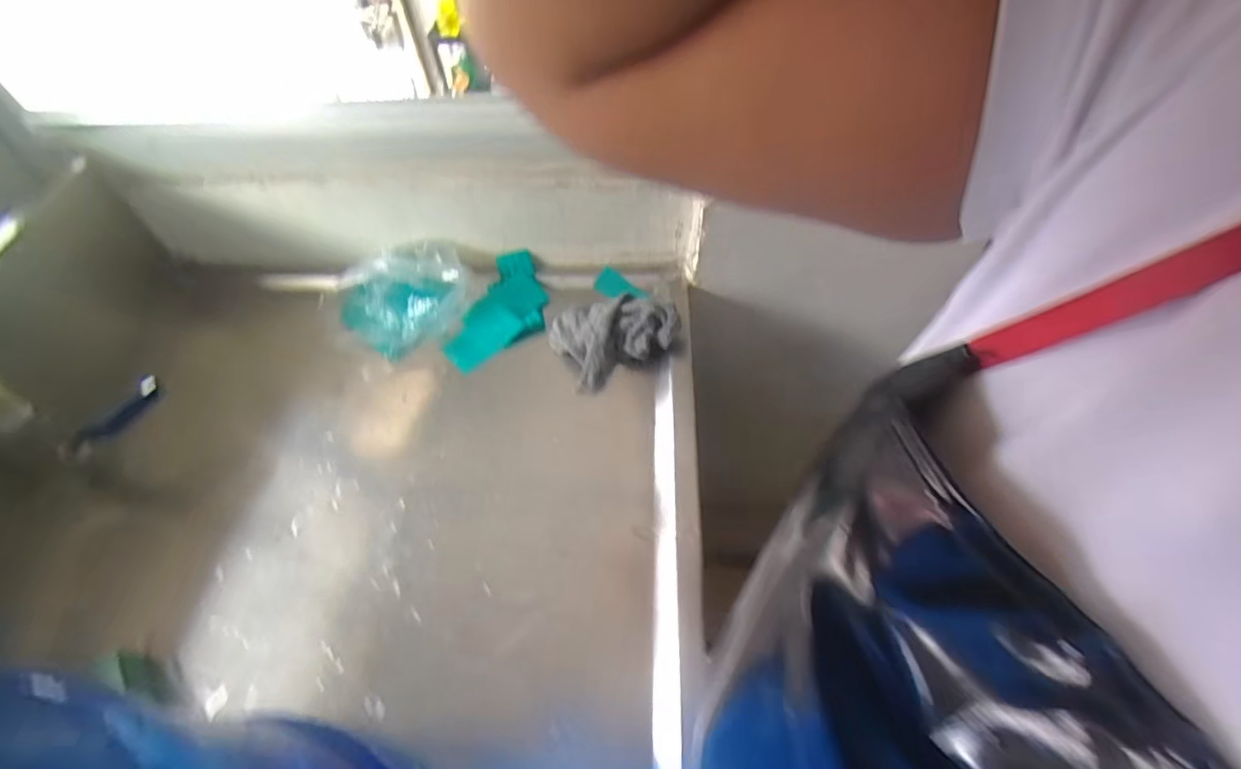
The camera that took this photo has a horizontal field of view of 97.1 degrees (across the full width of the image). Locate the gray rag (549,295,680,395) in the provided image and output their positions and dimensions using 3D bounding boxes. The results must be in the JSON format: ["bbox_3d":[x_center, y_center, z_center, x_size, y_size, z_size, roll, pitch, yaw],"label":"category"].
[{"bbox_3d":[-0.006,-0.058,0.562,0.122,0.046,0.088,-24,57,-13],"label":"gray rag"}]

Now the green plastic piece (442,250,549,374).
[{"bbox_3d":[-0.127,-0.080,0.597,0.081,0.026,0.155,17,57,15],"label":"green plastic piece"}]

